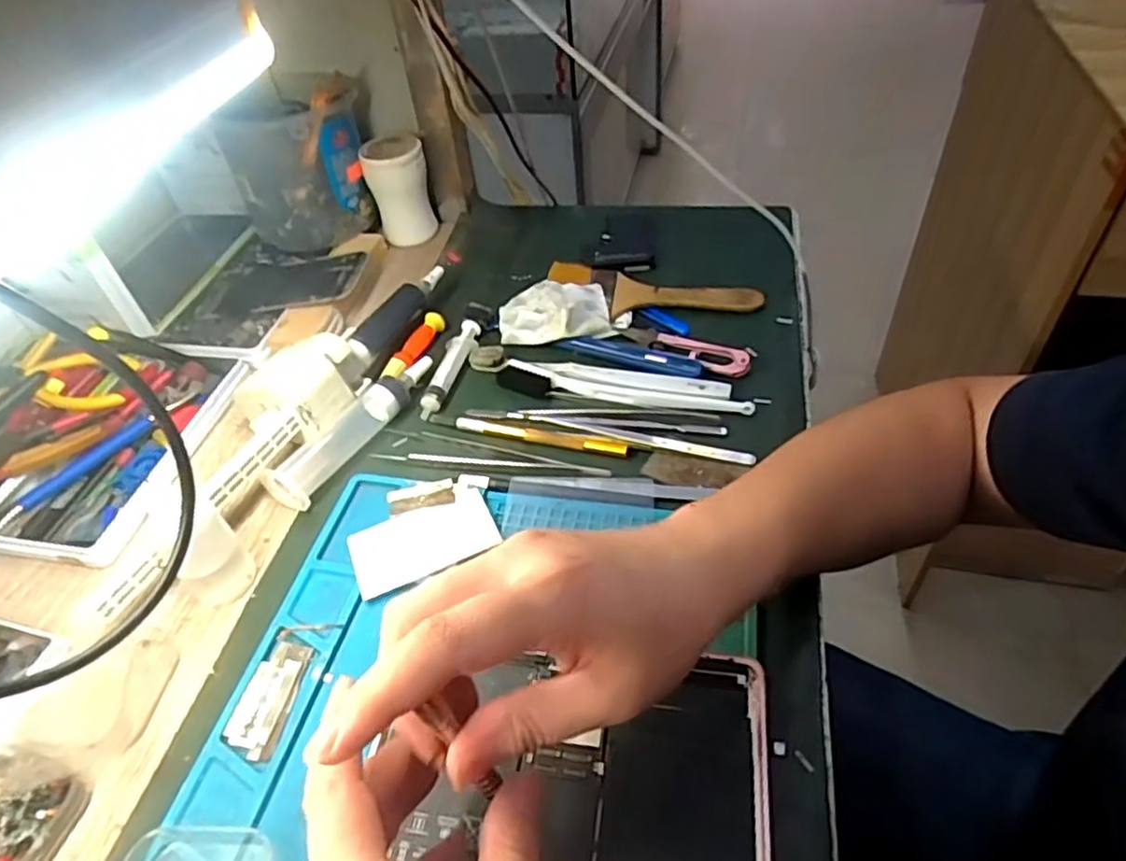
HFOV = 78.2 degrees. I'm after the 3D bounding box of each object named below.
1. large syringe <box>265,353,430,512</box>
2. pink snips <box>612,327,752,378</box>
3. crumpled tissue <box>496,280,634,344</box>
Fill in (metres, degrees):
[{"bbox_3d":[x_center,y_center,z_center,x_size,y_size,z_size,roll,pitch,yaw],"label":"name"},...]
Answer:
[{"bbox_3d":[-0.136,-0.008,0.459,0.033,0.024,0.136,21,52,25],"label":"large syringe"},{"bbox_3d":[0.084,-0.061,0.491,0.100,0.008,0.022,22,52,25],"label":"pink snips"},{"bbox_3d":[-0.002,-0.094,0.525,0.095,0.021,0.060,-11,46,-3],"label":"crumpled tissue"}]

